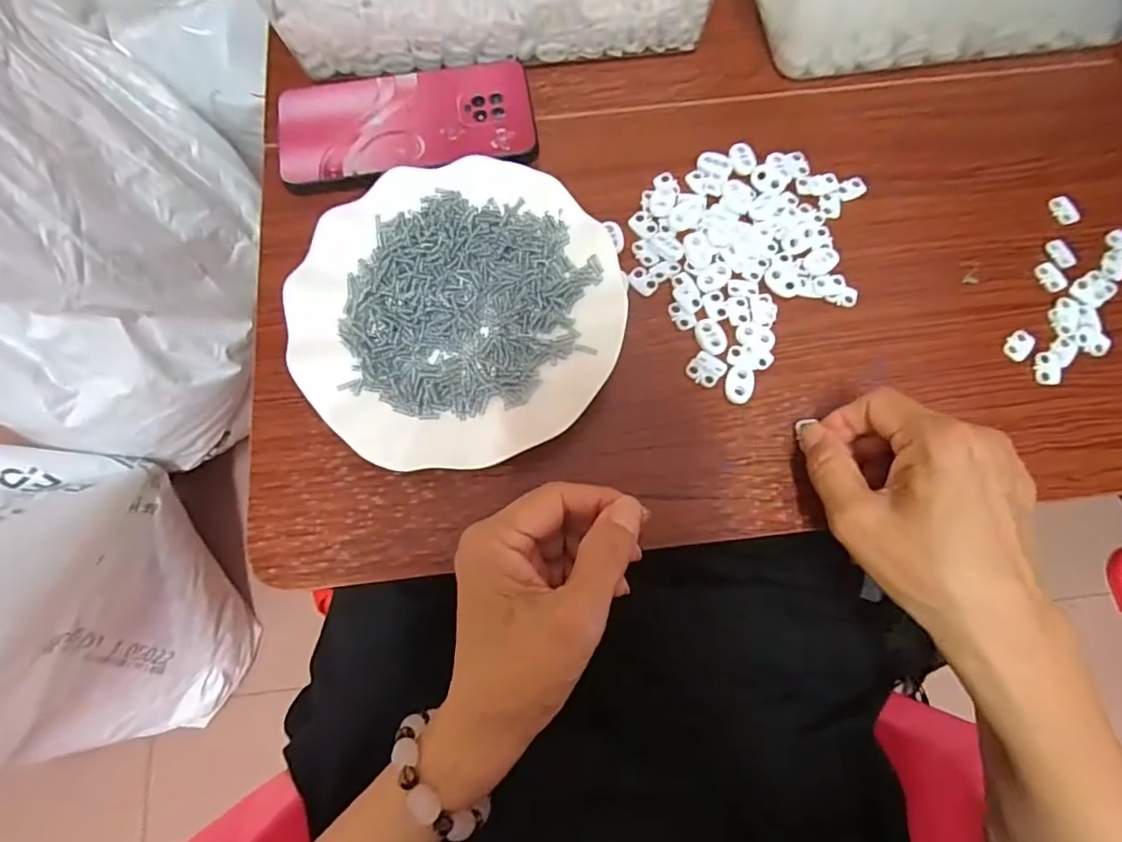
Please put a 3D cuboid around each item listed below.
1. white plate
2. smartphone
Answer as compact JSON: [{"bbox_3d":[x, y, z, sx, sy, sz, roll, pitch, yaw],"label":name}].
[{"bbox_3d":[-0.057,-0.064,0.317,0.179,0.023,0.179,0,75,1],"label":"white plate"},{"bbox_3d":[-0.100,-0.193,0.361,0.161,0.007,0.080,-8,75,-1],"label":"smartphone"}]

